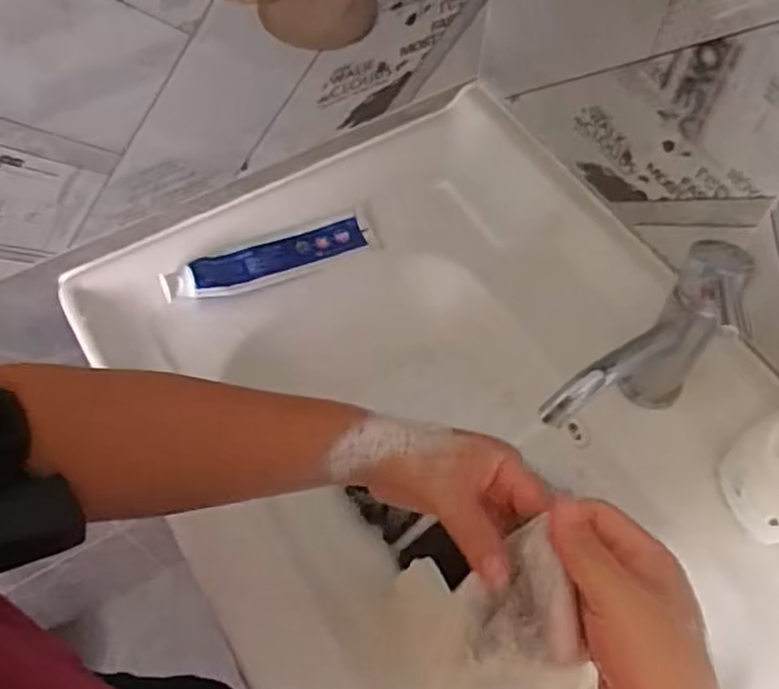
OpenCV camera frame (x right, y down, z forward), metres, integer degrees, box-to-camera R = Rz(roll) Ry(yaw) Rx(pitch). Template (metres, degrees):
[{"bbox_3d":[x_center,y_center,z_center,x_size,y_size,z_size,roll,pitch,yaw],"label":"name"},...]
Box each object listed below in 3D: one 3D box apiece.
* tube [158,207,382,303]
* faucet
[{"bbox_3d":[-0.113,-0.086,0.699,0.210,0.031,0.049,-22,62,-13],"label":"tube"},{"bbox_3d":[0.190,0.021,0.559,0.151,0.179,0.041,-32,65,-18],"label":"faucet"}]

